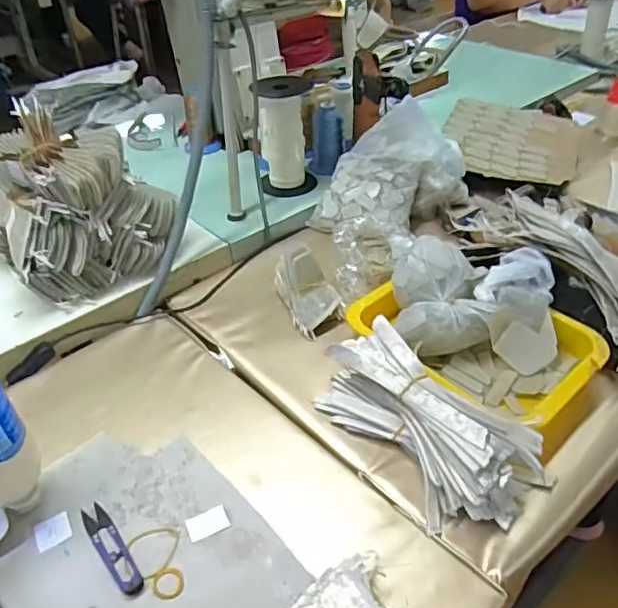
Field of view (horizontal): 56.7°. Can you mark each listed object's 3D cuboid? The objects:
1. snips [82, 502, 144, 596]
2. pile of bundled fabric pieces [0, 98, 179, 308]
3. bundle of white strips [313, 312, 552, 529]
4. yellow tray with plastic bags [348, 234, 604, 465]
[{"bbox_3d":[-0.176,0.216,0.508,0.021,0.005,0.100,-27,47,-28],"label":"snips"},{"bbox_3d":[-0.309,-0.132,0.753,0.210,0.185,0.195,-27,47,-28],"label":"pile of bundled fabric pieces"},{"bbox_3d":[0.108,0.114,0.575,0.118,0.073,0.241,-30,48,-31],"label":"bundle of white strips"},{"bbox_3d":[0.195,0.021,0.662,0.264,0.095,0.192,31,49,31],"label":"yellow tray with plastic bags"}]

